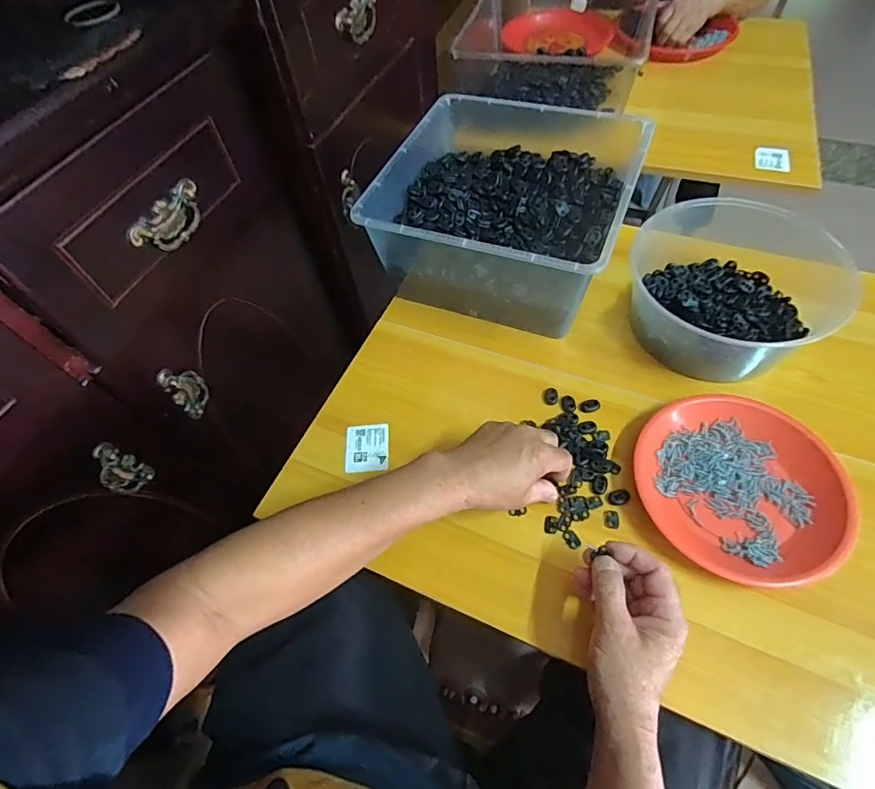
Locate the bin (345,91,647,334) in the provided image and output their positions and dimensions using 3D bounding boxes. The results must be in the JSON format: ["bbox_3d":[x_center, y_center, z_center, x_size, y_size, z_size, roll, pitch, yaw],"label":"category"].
[{"bbox_3d":[0.092,-0.247,0.644,0.296,0.134,0.311,18,61,15],"label":"bin"}]

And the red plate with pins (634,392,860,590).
[{"bbox_3d":[0.296,0.088,0.476,0.174,0.033,0.192,-26,59,-12],"label":"red plate with pins"}]

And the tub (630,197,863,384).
[{"bbox_3d":[0.355,-0.133,0.578,0.241,0.087,0.215,-21,58,-8],"label":"tub"}]

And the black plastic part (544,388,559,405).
[{"bbox_3d":[0.134,0.003,0.567,0.016,0.008,0.020,5,58,8],"label":"black plastic part"}]

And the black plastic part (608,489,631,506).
[{"bbox_3d":[0.188,0.106,0.496,0.023,0.004,0.016,-15,58,-5],"label":"black plastic part"}]

